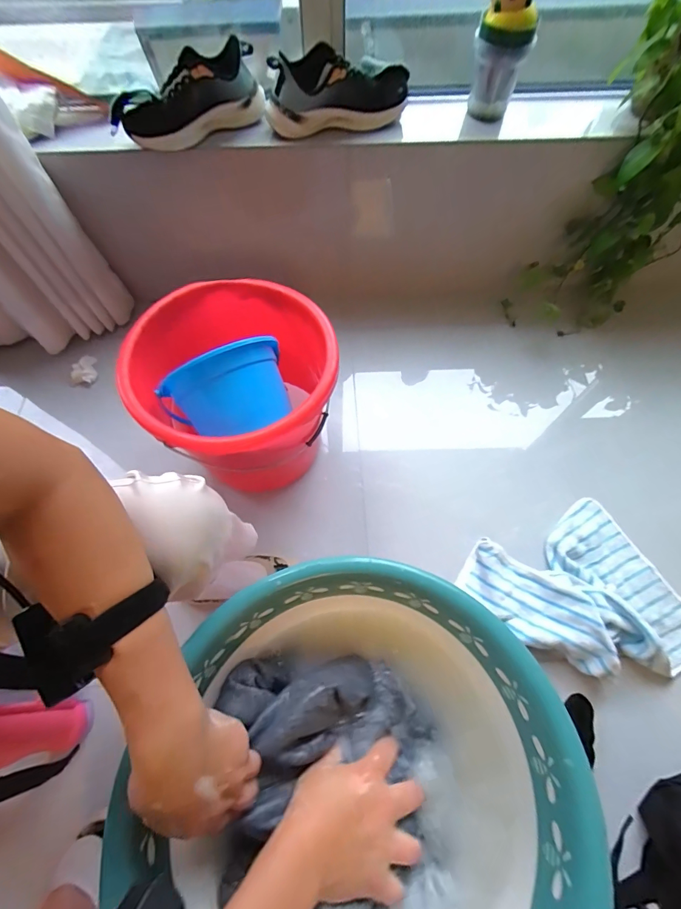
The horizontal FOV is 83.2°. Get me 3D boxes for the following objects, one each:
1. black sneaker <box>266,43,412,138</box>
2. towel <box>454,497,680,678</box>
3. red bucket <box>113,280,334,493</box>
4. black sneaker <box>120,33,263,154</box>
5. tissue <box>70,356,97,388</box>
[{"bbox_3d":[0.004,-0.707,0.746,0.291,0.104,0.101,-15,65,-8],"label":"black sneaker"},{"bbox_3d":[0.444,0.259,0.685,0.362,0.075,0.306,-19,65,-10],"label":"towel"},{"bbox_3d":[-0.176,-0.100,0.719,0.324,0.271,0.312,0,64,0],"label":"red bucket"},{"bbox_3d":[-0.277,-0.677,0.729,0.266,0.108,0.090,-34,68,-16],"label":"black sneaker"},{"bbox_3d":[-0.645,-0.208,0.964,0.059,0.033,0.073,-7,64,-4],"label":"tissue"}]

